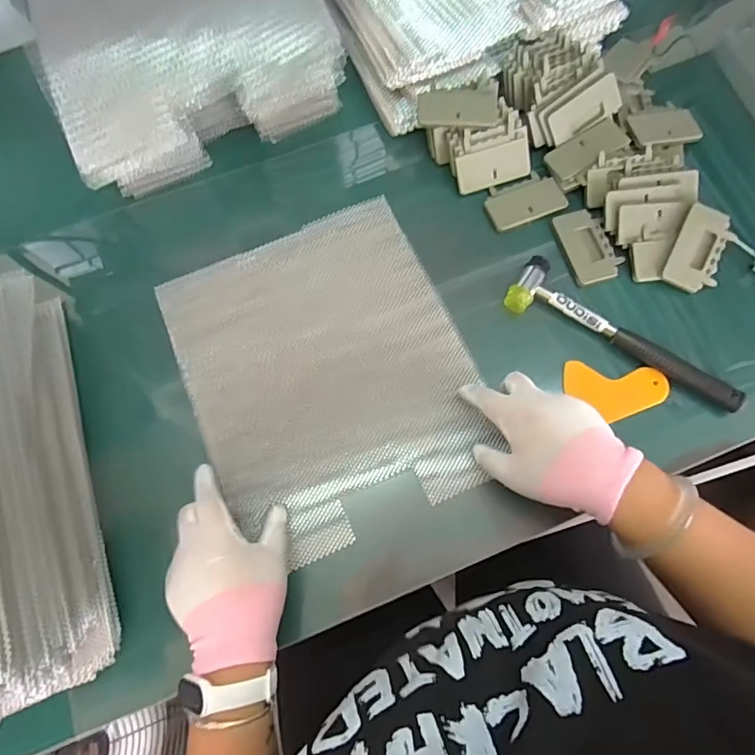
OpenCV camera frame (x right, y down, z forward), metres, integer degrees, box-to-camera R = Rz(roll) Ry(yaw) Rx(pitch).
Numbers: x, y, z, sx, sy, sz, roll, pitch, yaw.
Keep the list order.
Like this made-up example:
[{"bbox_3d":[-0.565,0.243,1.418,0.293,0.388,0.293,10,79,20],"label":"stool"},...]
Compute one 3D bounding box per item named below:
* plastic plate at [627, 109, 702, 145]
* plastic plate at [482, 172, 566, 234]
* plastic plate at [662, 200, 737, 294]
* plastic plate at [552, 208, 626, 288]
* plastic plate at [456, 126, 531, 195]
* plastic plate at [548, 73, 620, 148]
[{"bbox_3d":[0.327,-0.282,0.568,0.081,0.012,0.050,-10,75,-9],"label":"plastic plate"},{"bbox_3d":[0.164,-0.200,0.566,0.085,0.006,0.055,-22,72,-5],"label":"plastic plate"},{"bbox_3d":[0.338,-0.131,0.525,0.051,0.008,0.090,25,88,2],"label":"plastic plate"},{"bbox_3d":[0.230,-0.144,0.550,0.055,0.008,0.086,-17,72,-4],"label":"plastic plate"},{"bbox_3d":[0.132,-0.241,0.568,0.089,0.004,0.046,-22,110,-2],"label":"plastic plate"},{"bbox_3d":[0.234,-0.301,0.565,0.085,0.041,0.008,-31,34,4],"label":"plastic plate"}]

